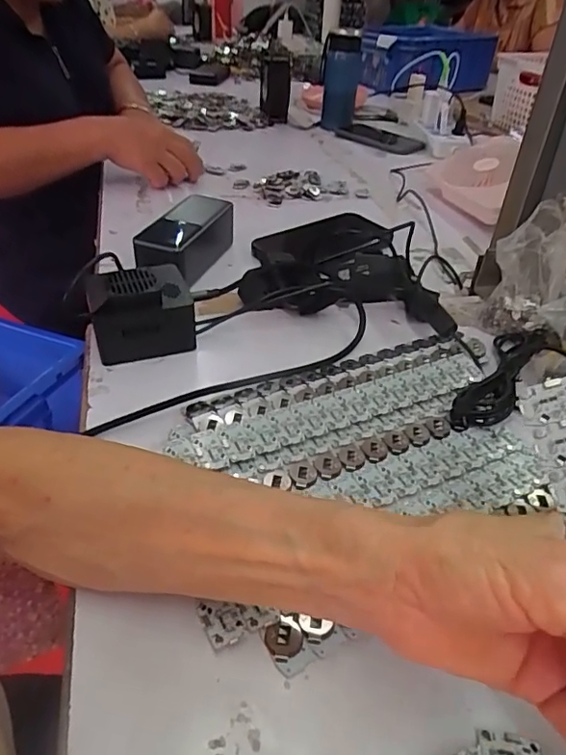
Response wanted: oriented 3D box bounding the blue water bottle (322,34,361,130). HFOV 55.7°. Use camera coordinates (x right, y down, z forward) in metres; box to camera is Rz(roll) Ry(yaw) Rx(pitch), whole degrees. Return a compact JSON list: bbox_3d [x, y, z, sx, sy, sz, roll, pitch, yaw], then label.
[{"bbox_3d":[0.109,-0.562,1.021,0.070,0.148,0.066,4,38,1],"label":"blue water bottle"}]

